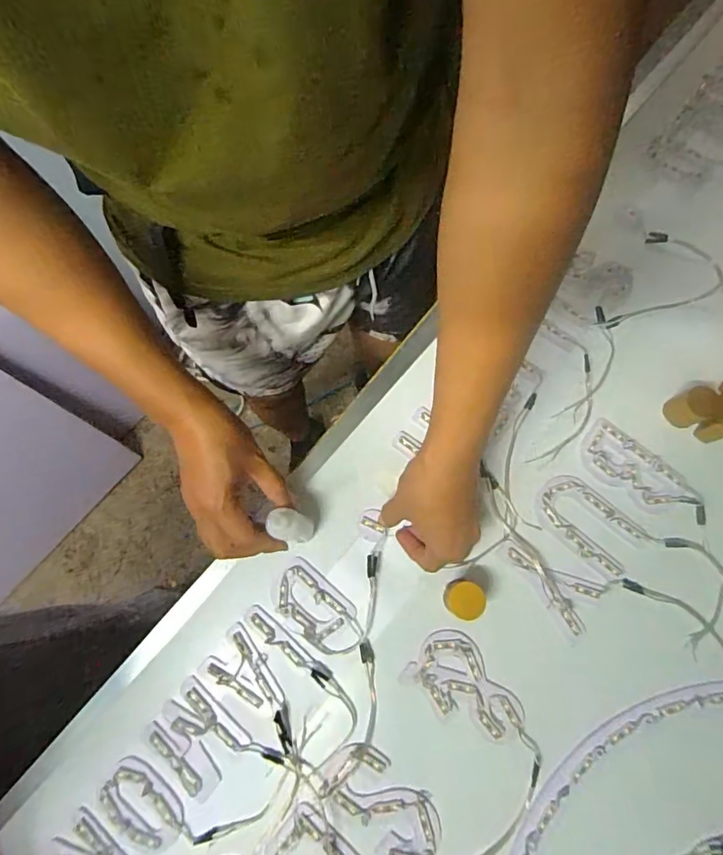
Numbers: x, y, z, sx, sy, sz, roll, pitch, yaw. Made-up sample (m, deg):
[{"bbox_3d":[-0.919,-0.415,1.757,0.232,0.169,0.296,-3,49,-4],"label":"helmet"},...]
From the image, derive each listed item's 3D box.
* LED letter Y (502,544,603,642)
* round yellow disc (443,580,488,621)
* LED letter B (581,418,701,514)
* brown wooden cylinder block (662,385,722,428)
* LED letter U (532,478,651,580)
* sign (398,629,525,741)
[{"bbox_3d":[0.193,0.149,0.478,0.056,0.007,0.100,-33,77,-6],"label":"LED letter Y"},{"bbox_3d":[0.096,0.161,0.463,0.032,0.039,0.033,18,77,6],"label":"round yellow disc"},{"bbox_3d":[0.282,0.047,0.504,0.118,0.004,0.059,38,80,10],"label":"LED letter B"},{"bbox_3d":[0.343,-0.019,0.515,0.041,0.036,0.034,-30,77,-6],"label":"brown wooden cylinder block"},{"bbox_3d":[0.226,0.095,0.493,0.107,0.004,0.060,43,81,11],"label":"LED letter U"},{"bbox_3d":[0.098,0.242,0.458,0.106,0.004,0.069,39,80,11],"label":"sign"}]

